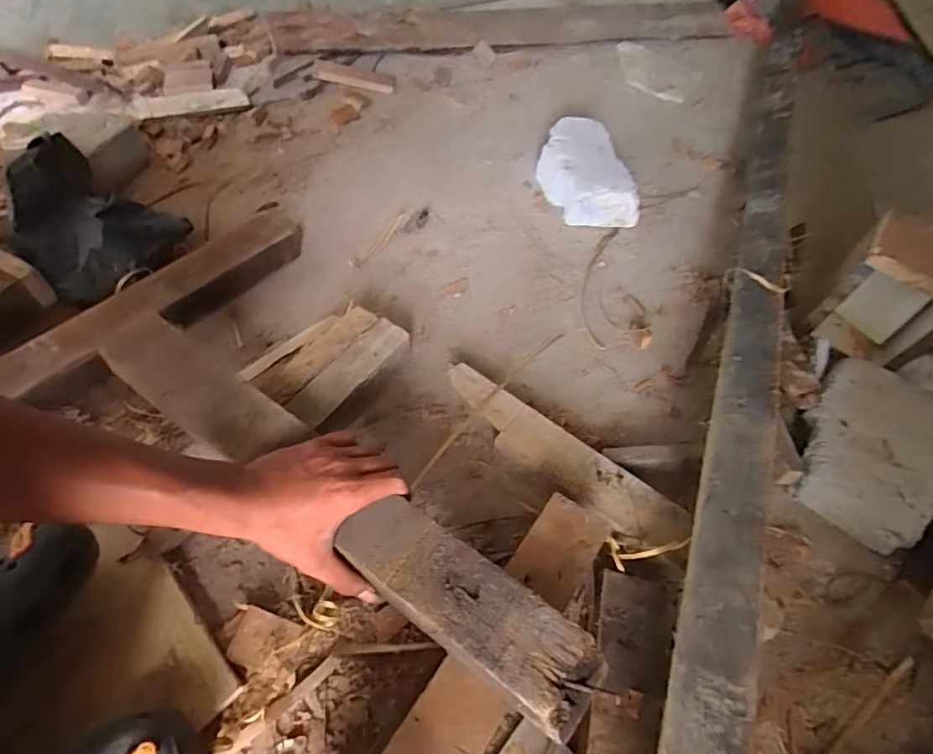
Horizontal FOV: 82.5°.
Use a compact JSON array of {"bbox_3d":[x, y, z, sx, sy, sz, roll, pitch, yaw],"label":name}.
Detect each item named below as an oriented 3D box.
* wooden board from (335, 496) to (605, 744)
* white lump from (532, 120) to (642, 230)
[{"bbox_3d":[-0.002,0.176,0.407,0.211,0.041,0.068,32,58,17],"label":"wooden board"},{"bbox_3d":[0.185,-0.332,0.861,0.116,0.080,0.208,-11,57,-13],"label":"white lump"}]

